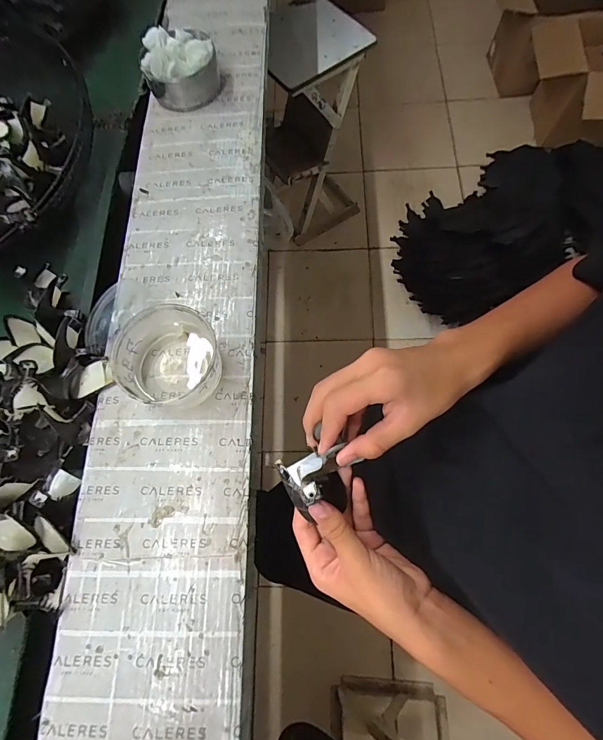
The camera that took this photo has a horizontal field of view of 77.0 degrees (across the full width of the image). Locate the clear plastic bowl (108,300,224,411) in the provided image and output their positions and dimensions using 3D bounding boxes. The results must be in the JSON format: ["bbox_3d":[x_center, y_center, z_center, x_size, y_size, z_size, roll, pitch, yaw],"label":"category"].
[{"bbox_3d":[-0.167,-0.015,0.454,0.136,0.057,0.122,-7,71,1],"label":"clear plastic bowl"}]

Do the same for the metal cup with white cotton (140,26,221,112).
[{"bbox_3d":[-0.193,-0.495,0.610,0.110,0.073,0.114,-8,71,0],"label":"metal cup with white cotton"}]

